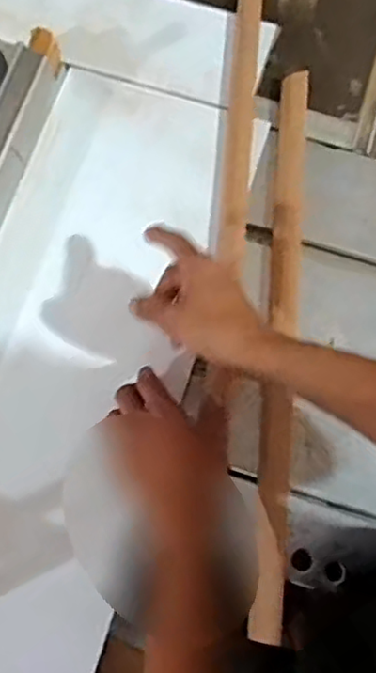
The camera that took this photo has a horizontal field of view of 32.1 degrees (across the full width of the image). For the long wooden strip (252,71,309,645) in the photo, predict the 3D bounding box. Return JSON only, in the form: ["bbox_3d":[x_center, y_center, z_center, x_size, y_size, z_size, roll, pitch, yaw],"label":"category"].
[{"bbox_3d":[0.090,-0.007,0.627,0.028,0.030,0.541,5,75,1],"label":"long wooden strip"}]

